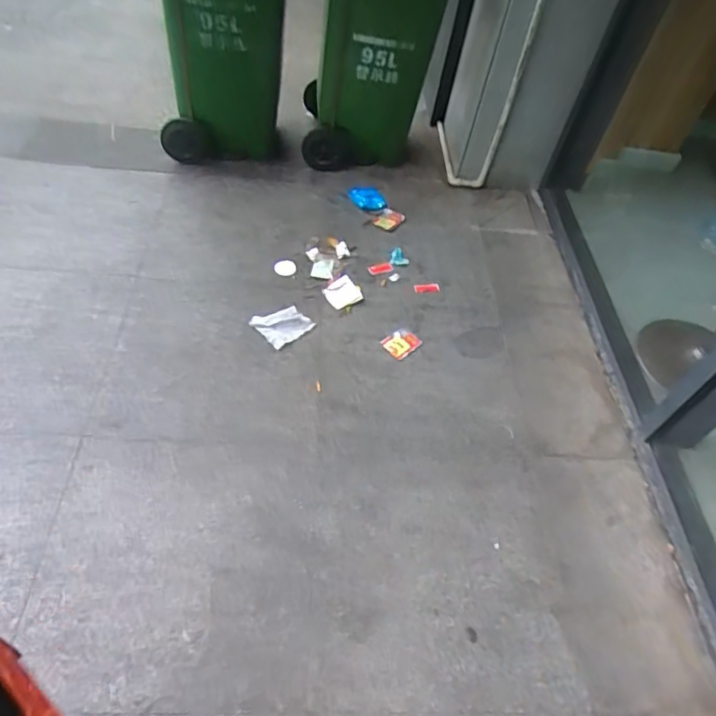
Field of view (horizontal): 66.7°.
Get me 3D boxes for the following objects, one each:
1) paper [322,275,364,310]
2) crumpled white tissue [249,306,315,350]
[{"bbox_3d":[-0.050,-0.212,1.747,0.103,0.029,0.099,-24,59,-21],"label":"paper"},{"bbox_3d":[-0.231,-0.105,1.655,0.148,0.037,0.139,-37,64,-27],"label":"crumpled white tissue"}]

